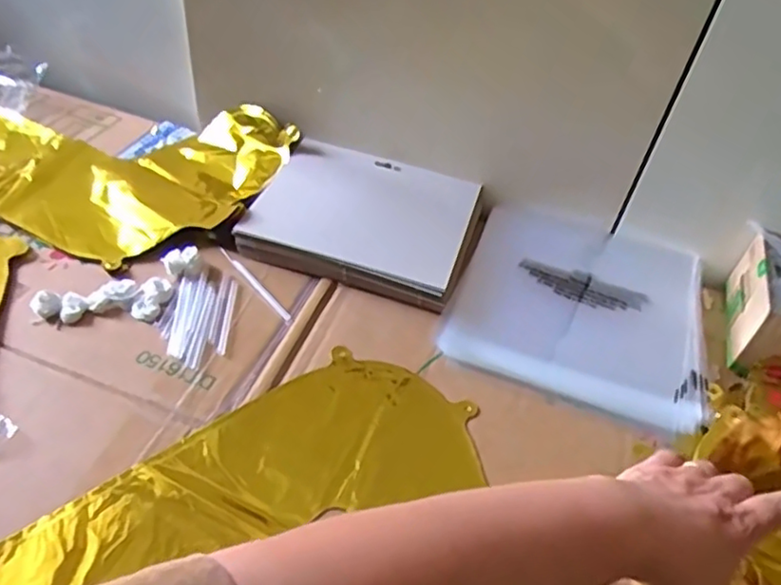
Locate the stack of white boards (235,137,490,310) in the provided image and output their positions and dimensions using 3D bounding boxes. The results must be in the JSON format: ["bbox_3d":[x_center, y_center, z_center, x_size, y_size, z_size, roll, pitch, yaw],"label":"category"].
[{"bbox_3d":[-0.020,-0.072,0.611,0.200,0.031,0.171,16,46,8],"label":"stack of white boards"}]

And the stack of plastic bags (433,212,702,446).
[{"bbox_3d":[0.173,0.009,0.579,0.209,0.013,0.223,19,47,11],"label":"stack of plastic bags"}]

